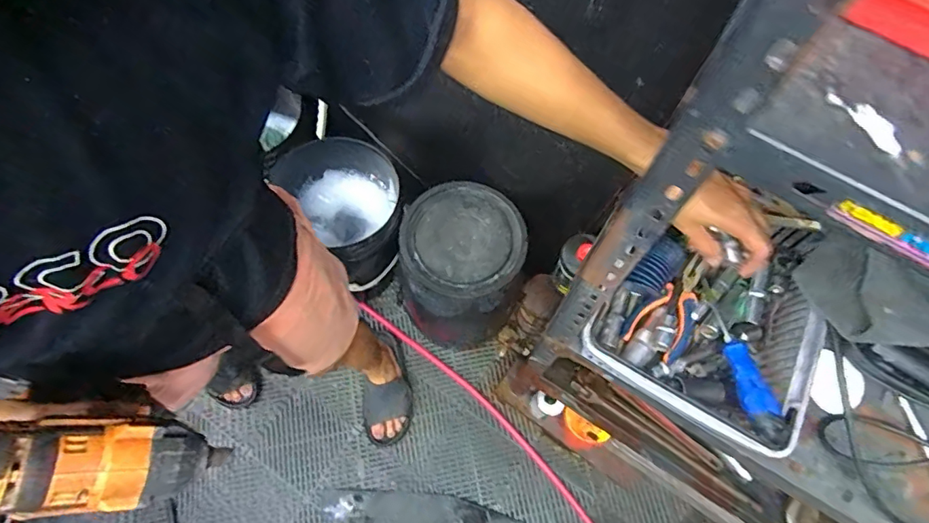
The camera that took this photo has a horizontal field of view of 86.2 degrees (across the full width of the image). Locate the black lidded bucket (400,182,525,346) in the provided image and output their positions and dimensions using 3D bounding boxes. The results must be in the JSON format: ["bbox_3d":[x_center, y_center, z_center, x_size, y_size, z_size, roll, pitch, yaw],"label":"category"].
[{"bbox_3d":[-0.012,0.028,1.212,0.267,0.379,0.290,1,69,-1],"label":"black lidded bucket"}]

